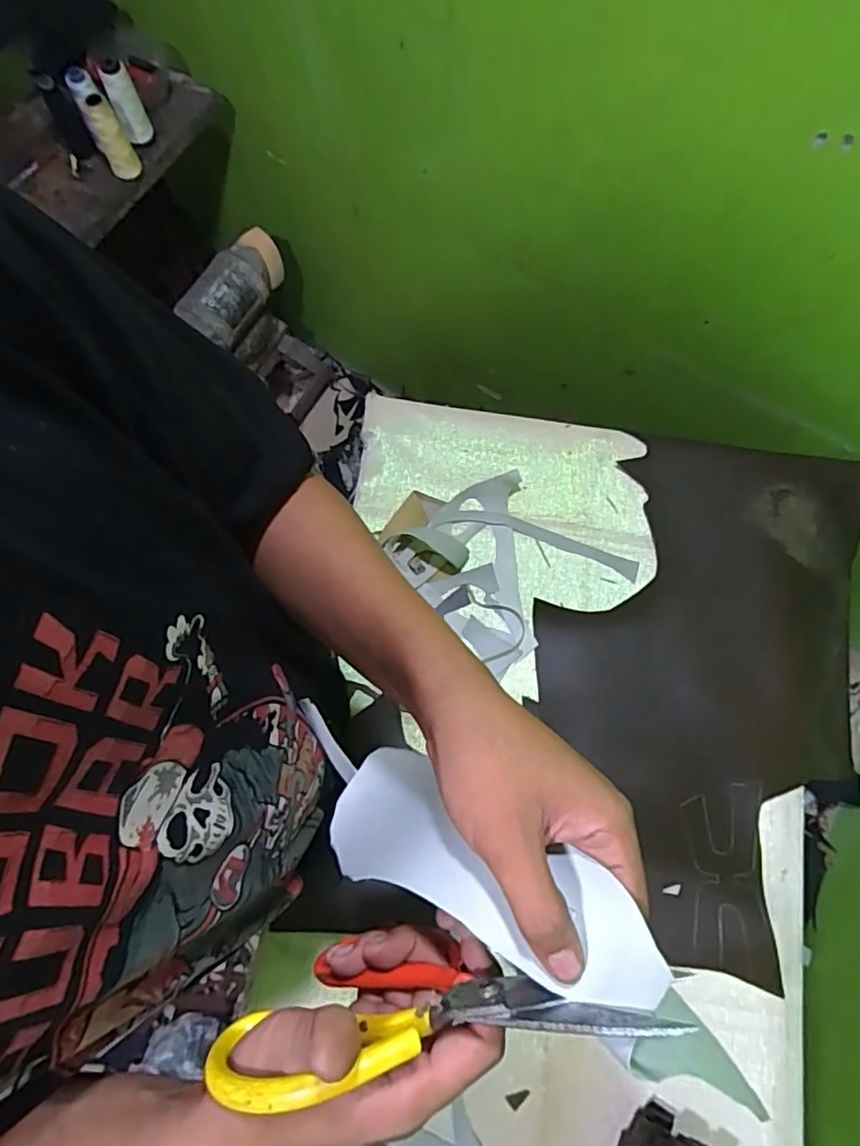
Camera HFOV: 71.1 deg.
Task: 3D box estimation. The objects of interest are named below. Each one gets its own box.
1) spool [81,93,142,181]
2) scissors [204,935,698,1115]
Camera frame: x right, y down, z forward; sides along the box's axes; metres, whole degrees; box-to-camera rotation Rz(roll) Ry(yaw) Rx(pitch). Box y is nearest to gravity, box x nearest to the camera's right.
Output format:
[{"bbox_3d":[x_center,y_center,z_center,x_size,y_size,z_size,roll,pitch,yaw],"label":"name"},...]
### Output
[{"bbox_3d":[-0.511,-0.696,0.972,0.048,0.117,0.050,0,75,0],"label":"spool"},{"bbox_3d":[0.002,0.196,0.268,0.205,0.093,0.013,-16,74,14],"label":"scissors"}]

